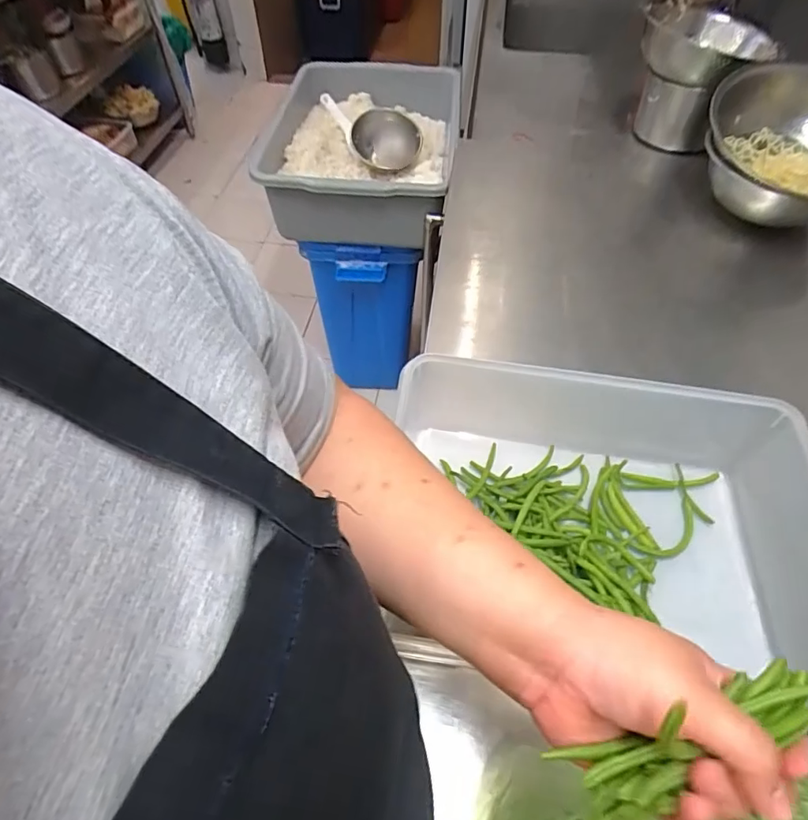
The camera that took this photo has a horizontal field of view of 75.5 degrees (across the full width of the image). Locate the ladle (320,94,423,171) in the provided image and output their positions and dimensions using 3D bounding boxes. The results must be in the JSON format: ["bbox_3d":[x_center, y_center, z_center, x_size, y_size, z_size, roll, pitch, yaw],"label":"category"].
[{"bbox_3d":[-0.061,-0.659,1.269,0.175,0.117,0.265,-23,56,-17],"label":"ladle"}]

